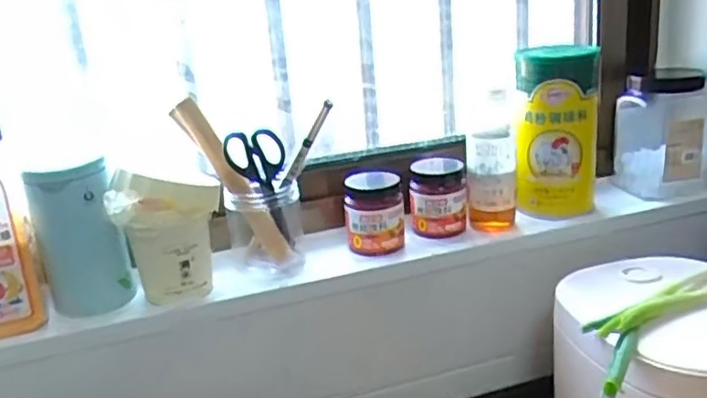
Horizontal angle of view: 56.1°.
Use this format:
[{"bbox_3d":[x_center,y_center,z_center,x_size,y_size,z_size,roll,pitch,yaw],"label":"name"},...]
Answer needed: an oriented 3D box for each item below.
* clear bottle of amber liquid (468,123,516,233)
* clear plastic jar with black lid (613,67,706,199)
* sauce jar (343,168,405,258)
[{"bbox_3d":[0.169,-0.024,0.812,0.057,0.118,0.049,0,17,13],"label":"clear bottle of amber liquid"},{"bbox_3d":[0.411,-0.086,0.888,0.113,0.148,0.095,3,18,25],"label":"clear plastic jar with black lid"},{"bbox_3d":[0.026,0.012,0.796,0.069,0.087,0.078,-3,17,6],"label":"sauce jar"}]

